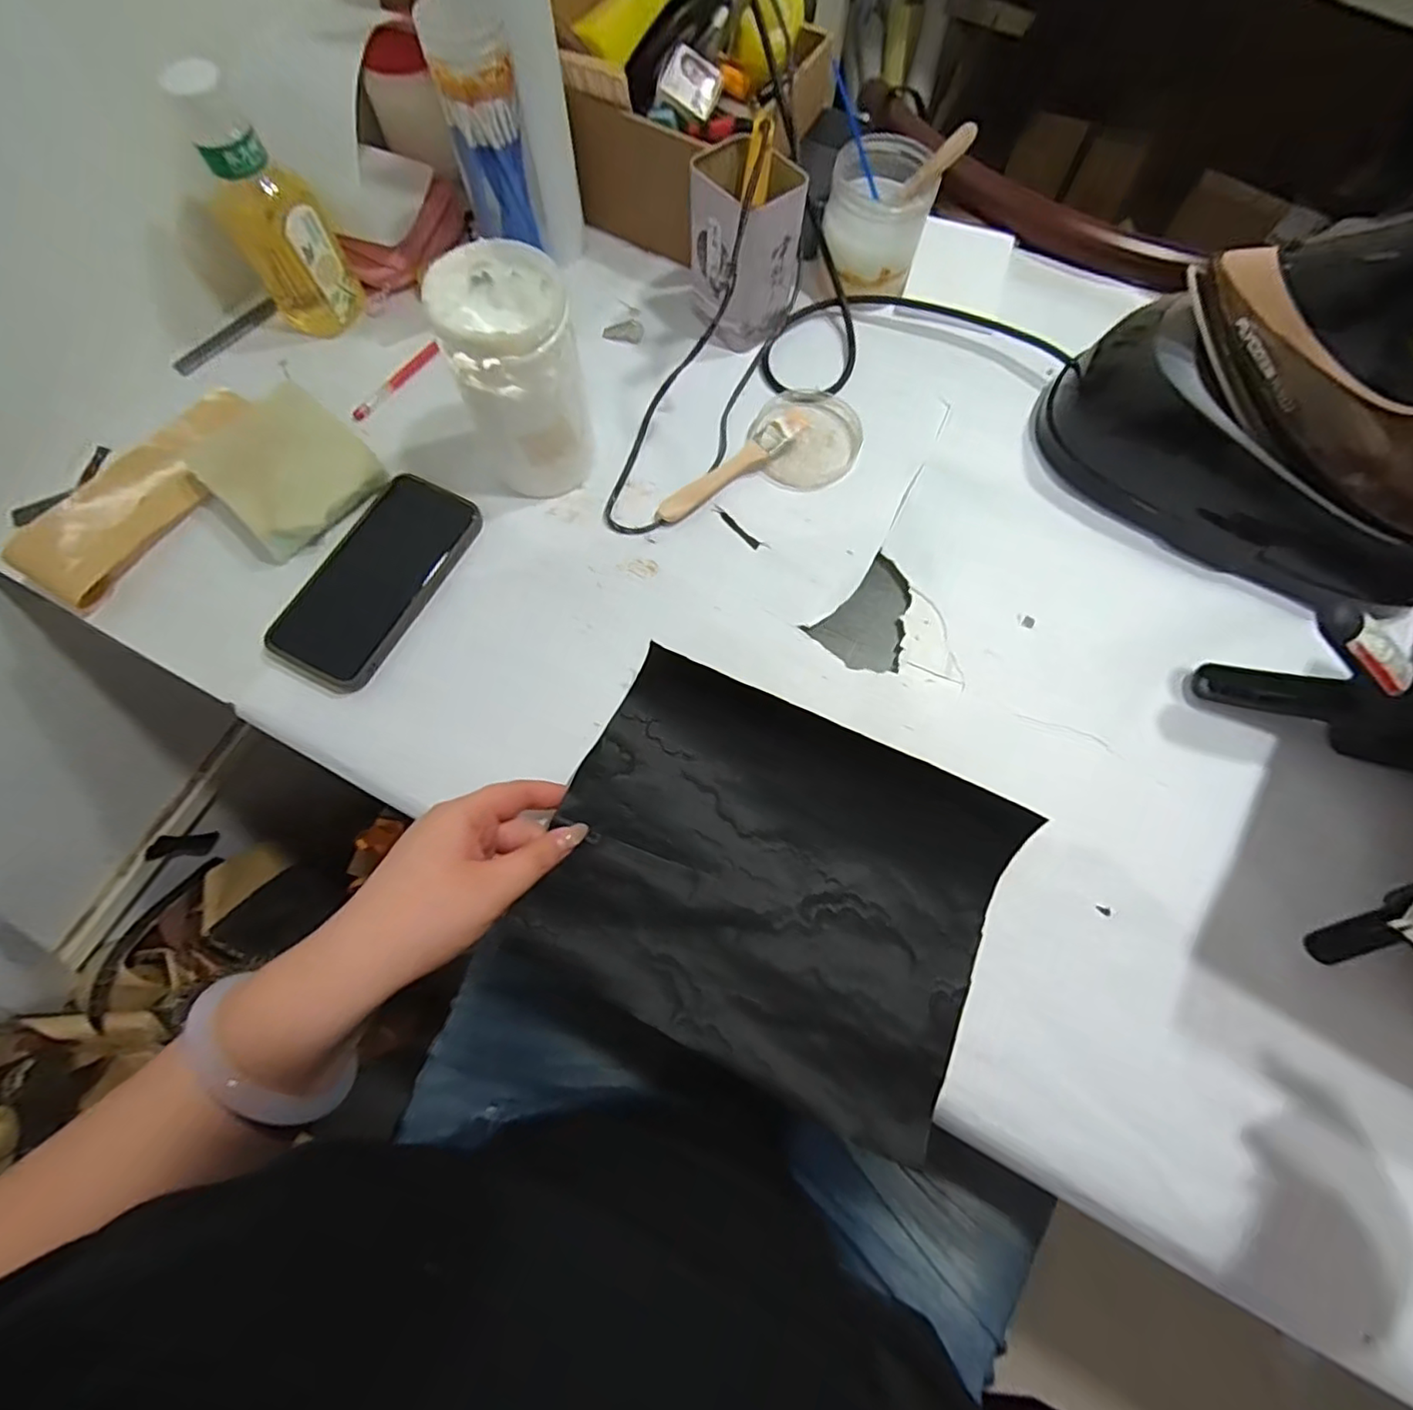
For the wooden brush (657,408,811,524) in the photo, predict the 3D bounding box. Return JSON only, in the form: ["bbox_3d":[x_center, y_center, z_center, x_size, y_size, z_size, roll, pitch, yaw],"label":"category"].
[{"bbox_3d":[0.021,-0.183,0.474,0.136,0.019,0.024,-37,76,-12],"label":"wooden brush"}]

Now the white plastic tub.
[{"bbox_3d":[-0.126,-0.225,0.423,0.074,0.139,0.084,-15,73,-6],"label":"white plastic tub"}]

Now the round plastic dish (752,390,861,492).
[{"bbox_3d":[0.082,-0.219,0.497,0.082,0.017,0.091,39,75,11],"label":"round plastic dish"}]

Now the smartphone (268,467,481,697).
[{"bbox_3d":[-0.239,-0.092,0.447,0.081,0.016,0.166,26,73,7],"label":"smartphone"}]

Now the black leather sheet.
[{"bbox_3d":[0.040,0.106,0.380,0.266,0.027,0.211,25,73,7],"label":"black leather sheet"}]

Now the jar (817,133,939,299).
[{"bbox_3d":[0.142,-0.406,0.519,0.081,0.083,0.084,0,72,-1],"label":"jar"}]

